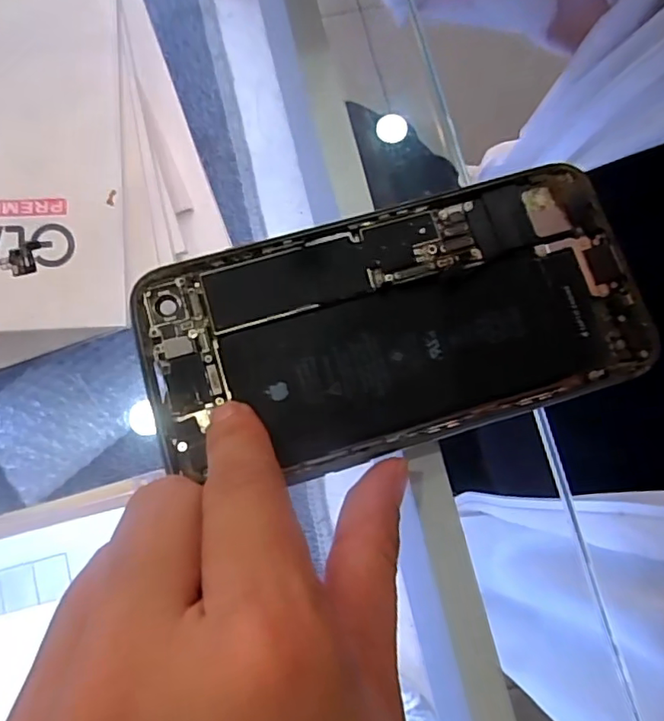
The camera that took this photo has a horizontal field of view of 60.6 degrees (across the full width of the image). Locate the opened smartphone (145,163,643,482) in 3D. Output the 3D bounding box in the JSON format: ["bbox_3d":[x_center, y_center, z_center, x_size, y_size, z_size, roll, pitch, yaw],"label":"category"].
[{"bbox_3d":[0.017,-0.010,0.159,0.135,0.005,0.067,-12,77,-3],"label":"opened smartphone"}]

